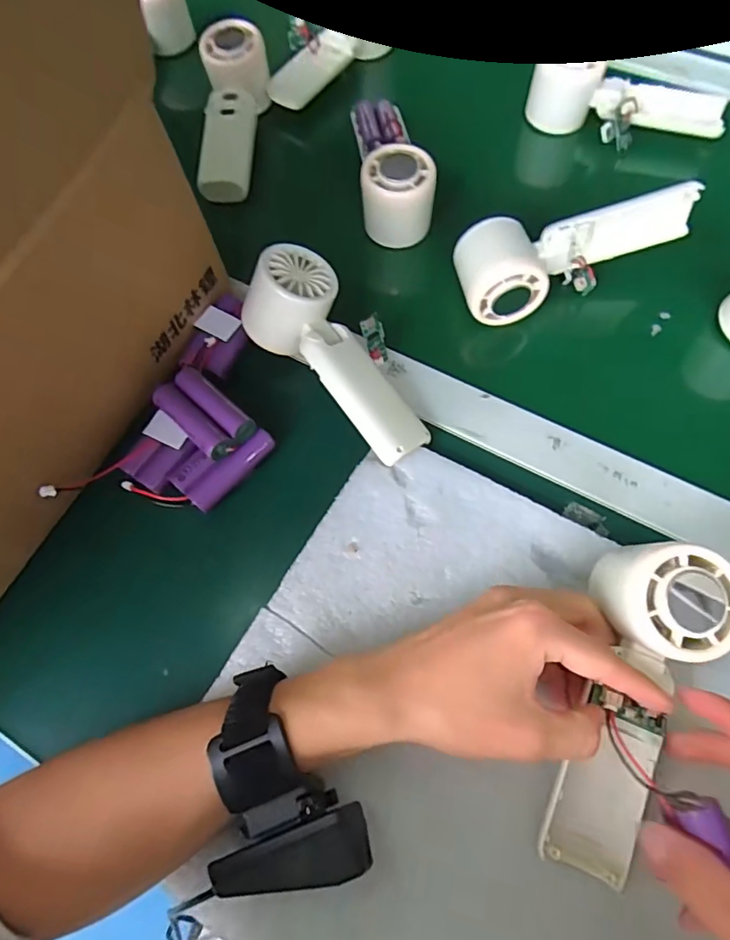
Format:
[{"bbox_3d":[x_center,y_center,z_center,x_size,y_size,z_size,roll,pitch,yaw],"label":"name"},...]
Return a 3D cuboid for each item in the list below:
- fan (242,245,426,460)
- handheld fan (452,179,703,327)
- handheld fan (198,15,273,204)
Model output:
[{"bbox_3d":[-0.015,-0.078,0.365,0.072,0.047,0.161,-36,84,-13],"label":"fan"},{"bbox_3d":[0.148,-0.164,0.394,0.159,0.064,0.055,-17,66,-5],"label":"handheld fan"},{"bbox_3d":[-0.119,-0.317,0.483,0.052,0.038,0.169,2,80,4],"label":"handheld fan"}]

